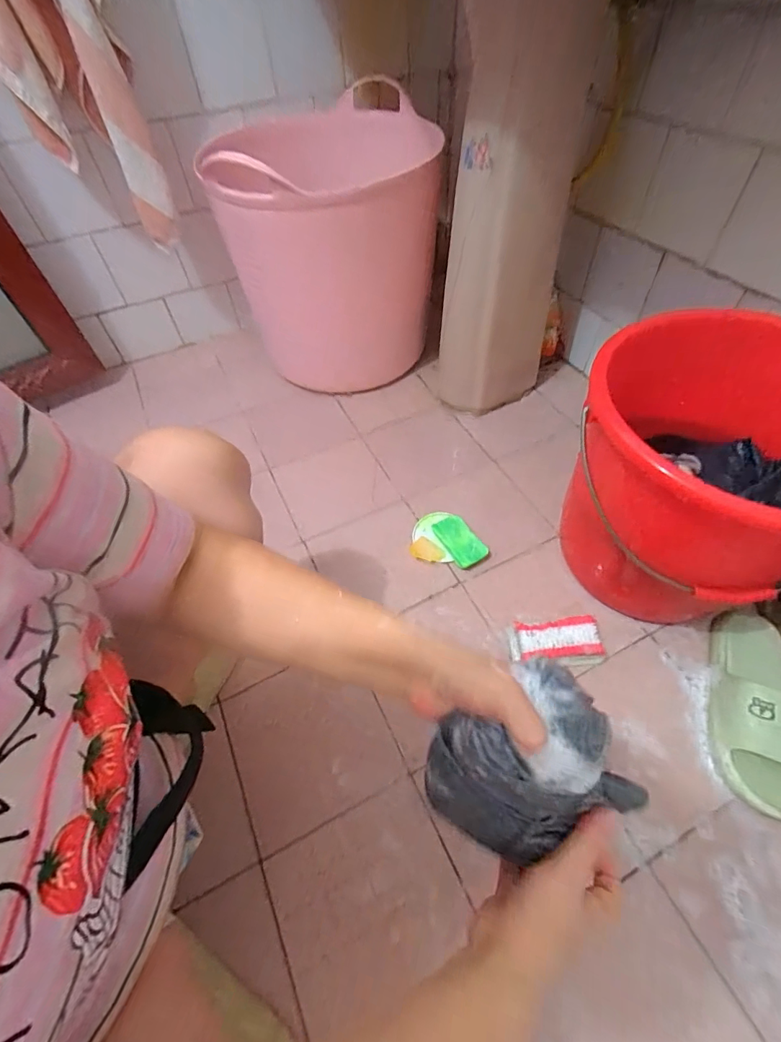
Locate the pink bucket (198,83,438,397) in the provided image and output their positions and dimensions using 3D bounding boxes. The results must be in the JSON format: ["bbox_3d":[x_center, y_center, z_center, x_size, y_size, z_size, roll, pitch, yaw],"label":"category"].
[{"bbox_3d":[-0.101,-0.551,0.910,0.369,0.426,0.427,-4,55,2],"label":"pink bucket"}]

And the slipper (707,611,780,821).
[{"bbox_3d":[0.482,0.229,0.571,0.105,0.061,0.259,13,57,13],"label":"slipper"}]

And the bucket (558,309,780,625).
[{"bbox_3d":[0.408,-0.046,0.615,0.308,0.324,0.326,25,60,20],"label":"bucket"}]

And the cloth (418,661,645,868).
[{"bbox_3d":[0.090,0.172,0.310,0.125,0.098,0.105,-23,56,-11],"label":"cloth"}]

